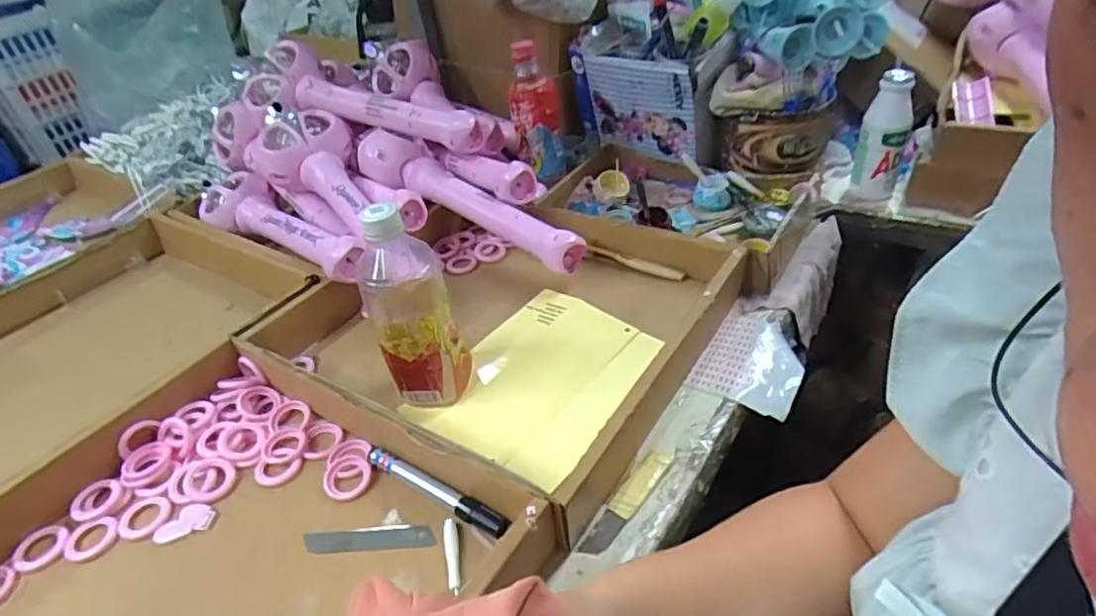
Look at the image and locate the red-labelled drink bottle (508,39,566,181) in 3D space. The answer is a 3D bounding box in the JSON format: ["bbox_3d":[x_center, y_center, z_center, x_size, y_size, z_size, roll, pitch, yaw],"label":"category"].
[{"bbox_3d":[-0.014,-0.246,0.755,0.063,0.161,0.055,-3,38,5],"label":"red-labelled drink bottle"}]

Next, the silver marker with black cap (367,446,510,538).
[{"bbox_3d":[-0.086,0.138,0.456,0.140,0.018,0.015,20,46,28],"label":"silver marker with black cap"}]

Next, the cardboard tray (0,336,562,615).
[{"bbox_3d":[-0.240,0.186,0.396,0.381,0.059,0.342,21,47,30],"label":"cardboard tray"}]

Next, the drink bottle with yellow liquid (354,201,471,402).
[{"bbox_3d":[-0.111,0.004,0.497,0.068,0.180,0.056,-19,41,-15],"label":"drink bottle with yellow liquid"}]

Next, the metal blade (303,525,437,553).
[{"bbox_3d":[-0.132,0.170,0.444,0.098,0.004,0.020,-4,35,4],"label":"metal blade"}]

